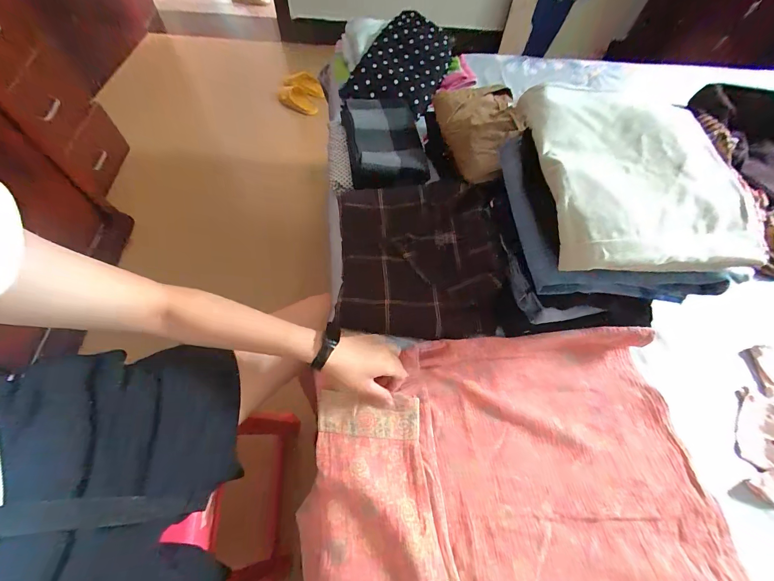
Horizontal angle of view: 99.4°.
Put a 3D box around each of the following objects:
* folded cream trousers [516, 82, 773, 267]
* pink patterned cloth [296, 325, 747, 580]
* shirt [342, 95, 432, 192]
[{"bbox_3d":[0.303,-0.156,0.417,0.227,0.064,0.279,-3,62,-5],"label":"folded cream trousers"},{"bbox_3d":[0.158,0.282,0.402,0.511,0.047,0.455,-1,62,-4],"label":"pink patterned cloth"},{"bbox_3d":[-0.005,-0.307,0.681,0.162,0.045,0.260,-5,62,-6],"label":"shirt"}]

